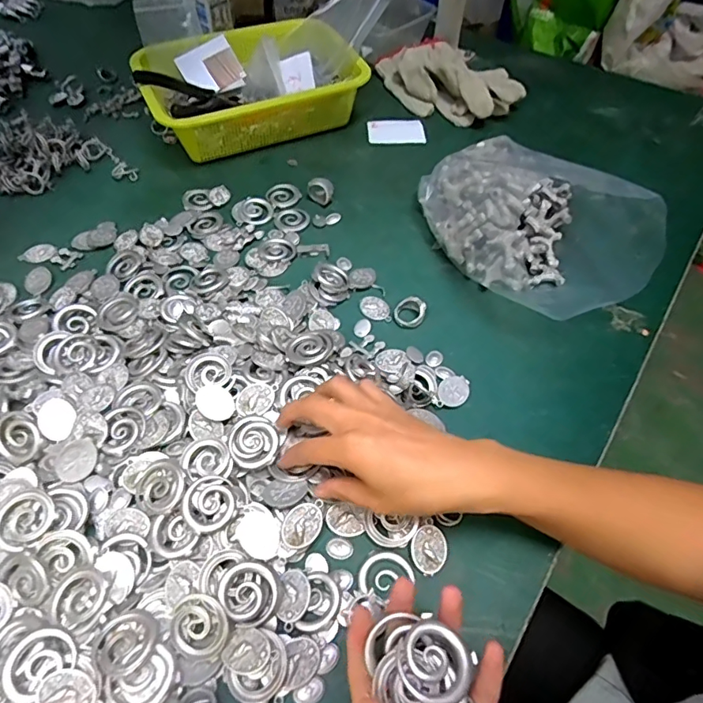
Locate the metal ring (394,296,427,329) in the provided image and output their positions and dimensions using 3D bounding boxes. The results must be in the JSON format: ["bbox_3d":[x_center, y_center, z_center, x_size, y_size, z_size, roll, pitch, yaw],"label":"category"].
[{"bbox_3d":[0.056,-0.037,0.471,0.029,0.014,0.027,0,54,0],"label":"metal ring"}]

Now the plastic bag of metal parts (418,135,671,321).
[{"bbox_3d":[0.179,-0.136,0.503,0.157,0.074,0.235,-31,61,-21],"label":"plastic bag of metal parts"}]

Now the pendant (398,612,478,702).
[{"bbox_3d":[0.042,0.160,0.255,0.036,0.011,0.035,0,54,0],"label":"pendant"}]

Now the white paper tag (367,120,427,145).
[{"bbox_3d":[0.060,-0.295,0.668,0.074,0.004,0.055,-1,55,1],"label":"white paper tag"}]

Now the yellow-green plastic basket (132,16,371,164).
[{"bbox_3d":[-0.129,-0.341,0.645,0.269,0.077,0.178,-24,58,-17],"label":"yellow-green plastic basket"}]

